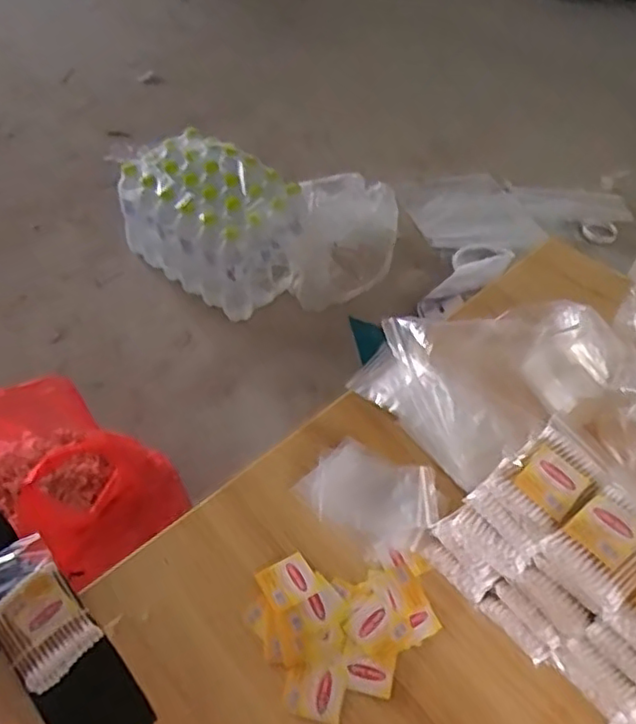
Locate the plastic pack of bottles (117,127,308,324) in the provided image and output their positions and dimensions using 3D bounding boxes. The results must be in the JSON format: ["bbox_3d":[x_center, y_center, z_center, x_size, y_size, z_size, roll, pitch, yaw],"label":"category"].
[{"bbox_3d":[-0.230,-0.316,1.427,0.371,0.283,0.244,32,56,22],"label":"plastic pack of bottles"}]

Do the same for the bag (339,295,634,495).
[{"bbox_3d":[0.174,-0.001,0.638,0.234,0.048,0.193,-25,56,-21],"label":"bag"}]

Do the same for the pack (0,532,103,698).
[{"bbox_3d":[-0.226,0.193,0.500,0.062,0.018,0.116,-35,60,-26],"label":"pack"}]

